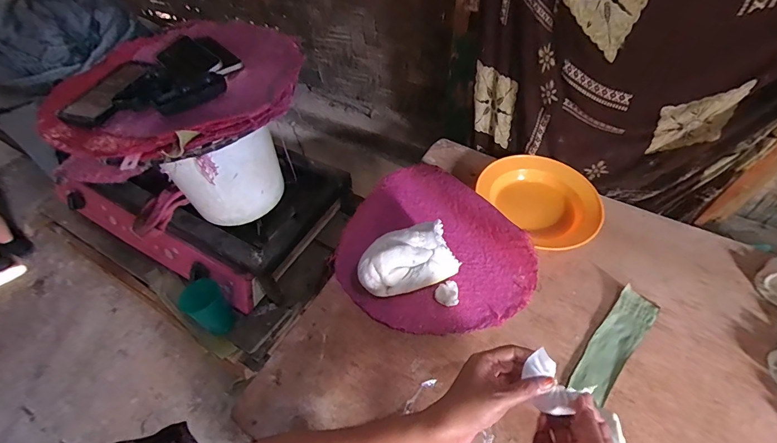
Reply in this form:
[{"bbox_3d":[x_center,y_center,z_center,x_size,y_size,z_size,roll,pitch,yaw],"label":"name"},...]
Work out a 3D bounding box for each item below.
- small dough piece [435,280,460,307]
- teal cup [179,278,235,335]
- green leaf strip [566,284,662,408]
[{"bbox_3d":[0.092,0.112,0.594,0.035,0.024,0.041,4,52,6],"label":"small dough piece"},{"bbox_3d":[-0.368,0.174,0.770,0.065,0.128,0.070,-2,51,2],"label":"teal cup"},{"bbox_3d":[0.263,0.245,0.502,0.061,0.011,0.410,33,60,26],"label":"green leaf strip"}]

